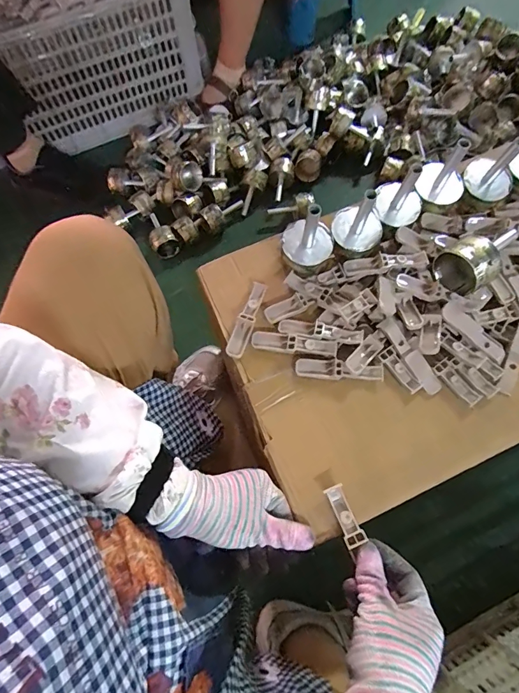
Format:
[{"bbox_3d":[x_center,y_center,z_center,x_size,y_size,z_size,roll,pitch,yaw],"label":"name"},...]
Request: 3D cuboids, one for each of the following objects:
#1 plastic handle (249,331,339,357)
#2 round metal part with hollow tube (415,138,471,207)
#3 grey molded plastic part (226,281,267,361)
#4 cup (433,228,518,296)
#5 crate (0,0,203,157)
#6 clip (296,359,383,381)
[{"bbox_3d":[0.041,-0.003,0.464,0.100,0.008,0.021,10,71,6],"label":"plastic handle"},{"bbox_3d":[0.229,-0.209,0.475,0.053,0.077,0.058,31,75,13],"label":"round metal part with hollow tube"},{"bbox_3d":[-0.015,-0.034,0.478,0.019,0.010,0.101,18,72,9],"label":"grey molded plastic part"},{"bbox_3d":[0.268,-0.115,0.467,0.111,0.054,0.062,-40,74,-11],"label":"cup"},{"bbox_3d":[-0.468,-0.825,1.037,0.513,0.336,0.453,-29,72,-8],"label":"crate"},{"bbox_3d":[0.093,0.027,0.456,0.100,0.007,0.022,4,71,4],"label":"clip"}]

